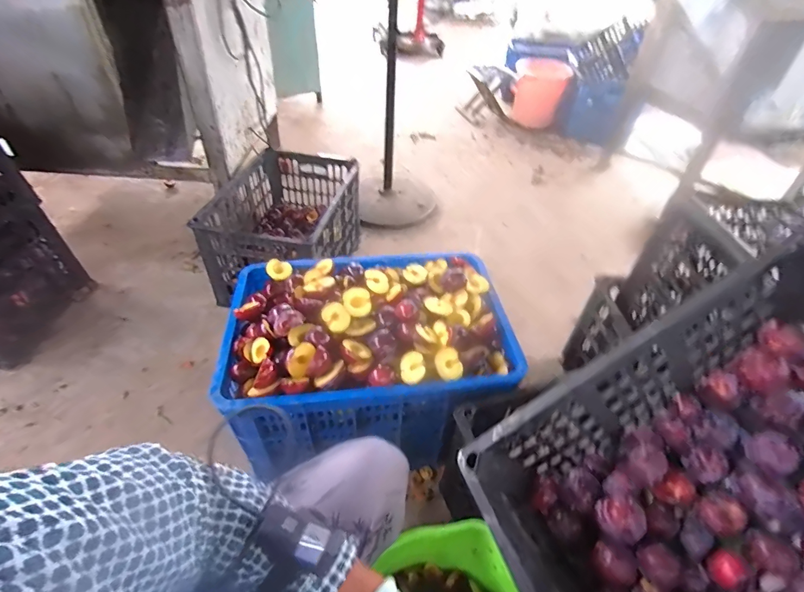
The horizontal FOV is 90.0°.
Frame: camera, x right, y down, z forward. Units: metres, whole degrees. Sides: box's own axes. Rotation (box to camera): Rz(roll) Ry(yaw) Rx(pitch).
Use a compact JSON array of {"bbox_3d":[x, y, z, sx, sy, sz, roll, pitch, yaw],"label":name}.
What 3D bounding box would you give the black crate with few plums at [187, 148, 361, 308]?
[{"bbox_3d":[-0.360,-0.239,1.309,0.352,0.264,0.517,8,44,8],"label":"black crate with few plums"}]

